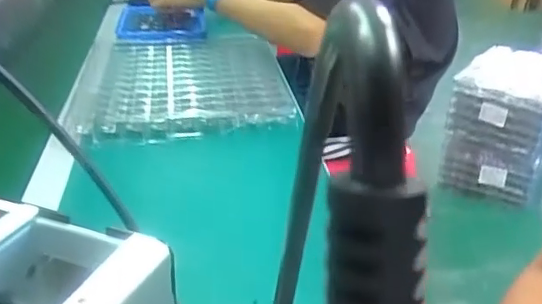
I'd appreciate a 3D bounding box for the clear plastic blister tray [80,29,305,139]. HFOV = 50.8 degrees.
[{"bbox_3d":[-0.124,-0.126,0.900,0.280,0.030,0.388,-4,29,-5],"label":"clear plastic blister tray"}]

